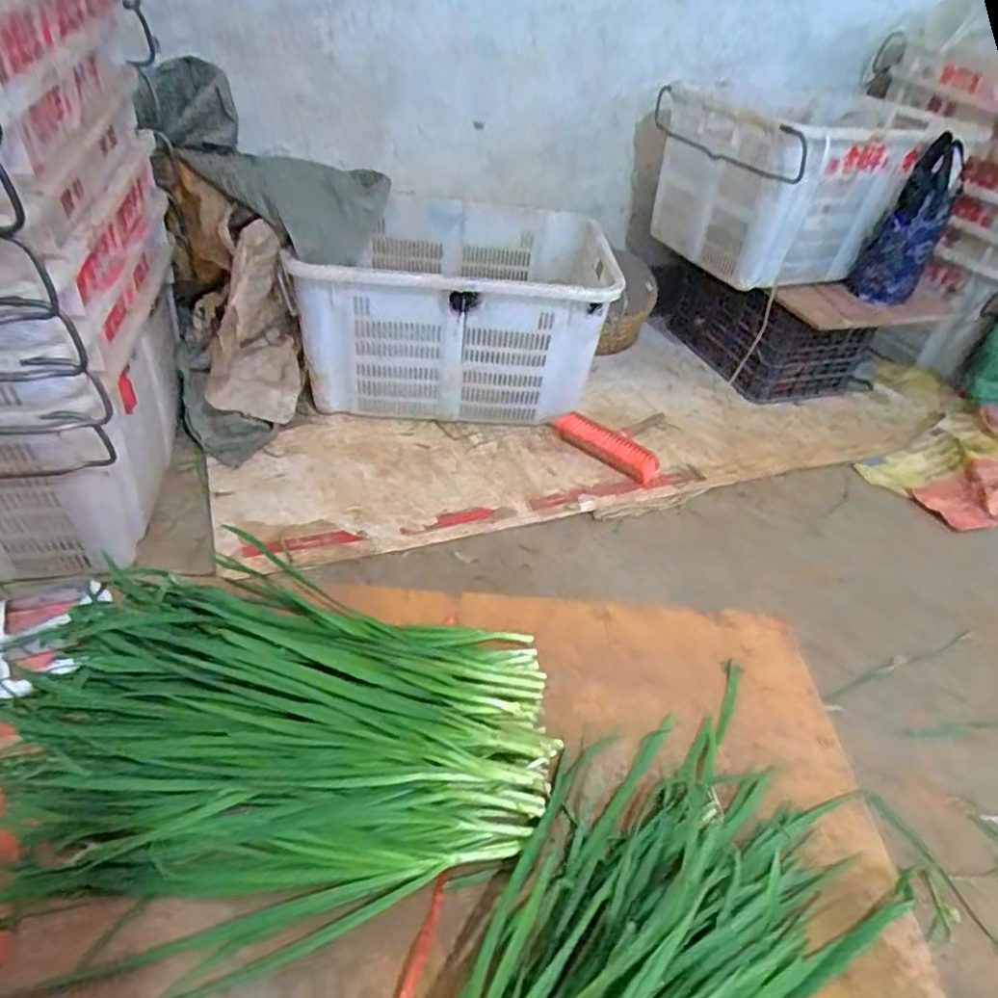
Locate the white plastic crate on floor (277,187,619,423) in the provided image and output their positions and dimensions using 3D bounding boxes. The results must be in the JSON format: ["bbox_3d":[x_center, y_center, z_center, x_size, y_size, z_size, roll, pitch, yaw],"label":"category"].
[{"bbox_3d":[-0.100,-0.450,1.536,0.682,0.329,0.501,-1,40,-10],"label":"white plastic crate on floor"}]

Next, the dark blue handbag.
[{"bbox_3d":[0.981,-0.649,1.566,0.149,0.328,0.124,27,43,22],"label":"dark blue handbag"}]

